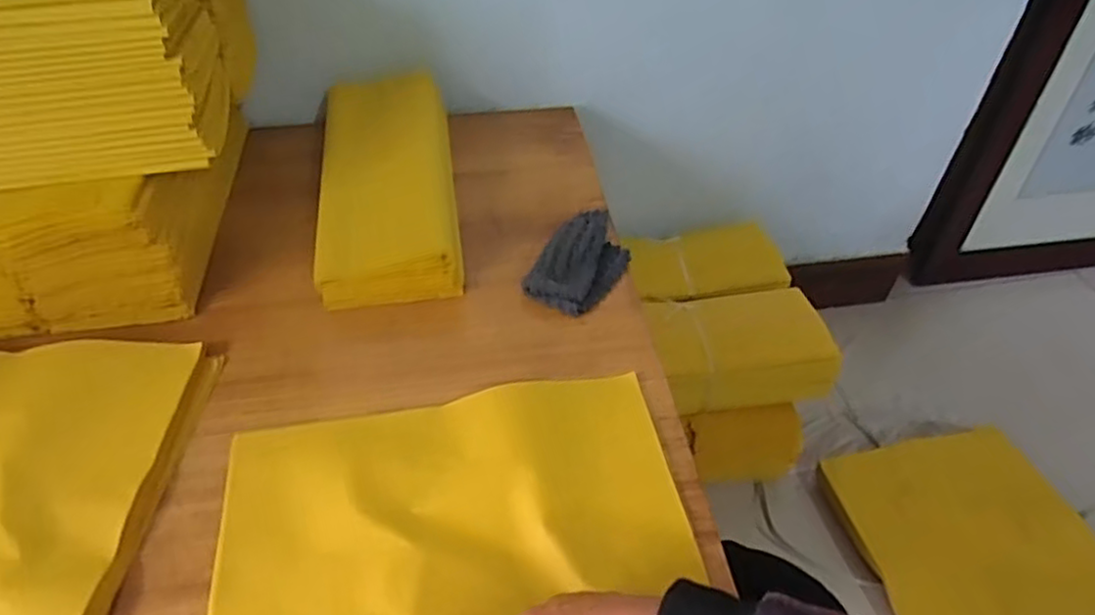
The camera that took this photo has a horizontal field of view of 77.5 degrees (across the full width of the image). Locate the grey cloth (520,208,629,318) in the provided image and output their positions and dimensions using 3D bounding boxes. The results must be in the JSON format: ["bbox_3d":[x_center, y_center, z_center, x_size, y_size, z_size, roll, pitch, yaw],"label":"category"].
[{"bbox_3d":[0.032,-0.044,0.642,0.067,0.031,0.110,24,50,21],"label":"grey cloth"}]

